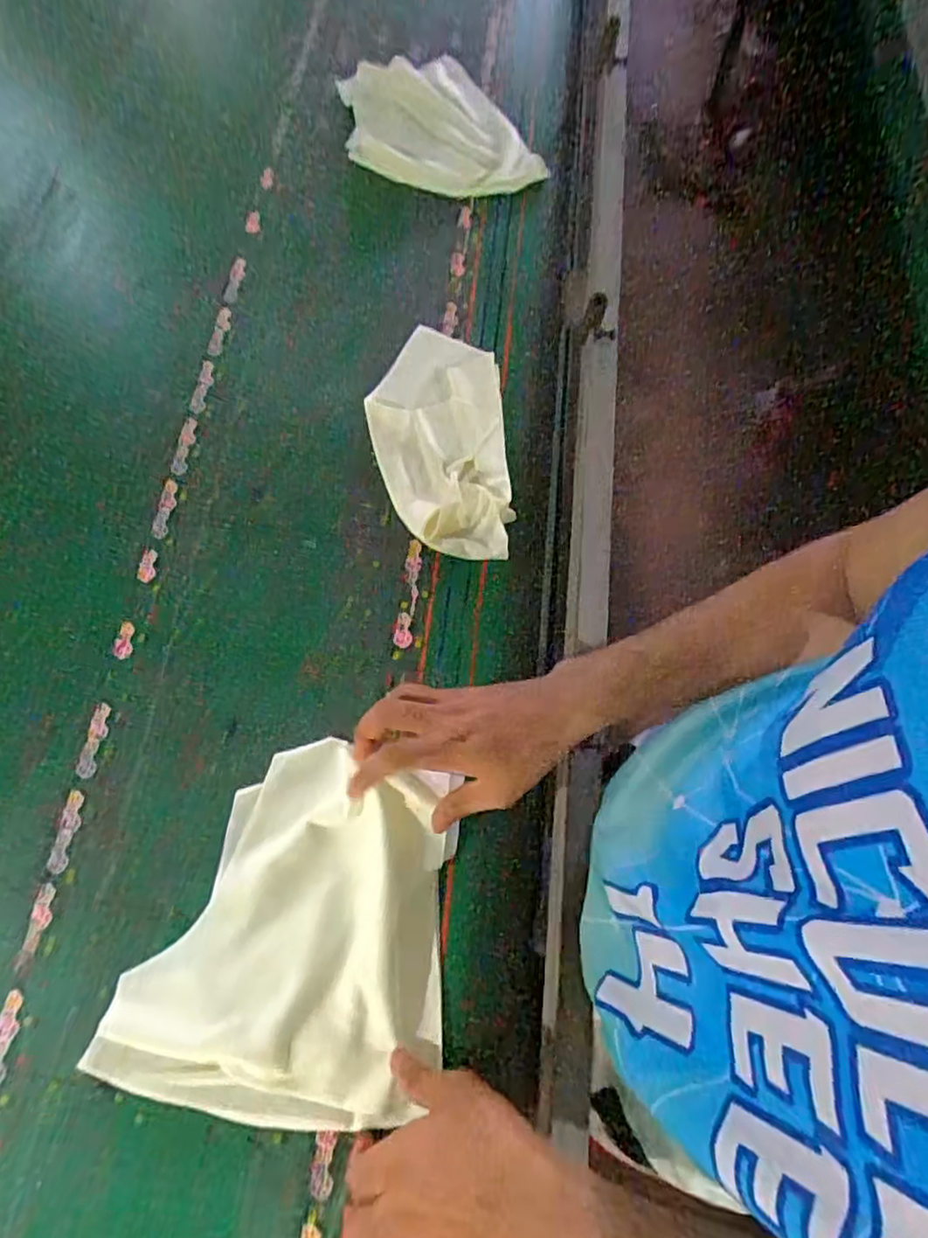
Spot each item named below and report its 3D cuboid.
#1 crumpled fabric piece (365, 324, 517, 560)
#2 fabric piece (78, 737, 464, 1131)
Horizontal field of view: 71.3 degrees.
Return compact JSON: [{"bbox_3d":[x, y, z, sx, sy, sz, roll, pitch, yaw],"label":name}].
[{"bbox_3d":[-0.026,-0.184,0.654,0.139,0.037,0.275,-4,68,-1],"label":"crumpled fabric piece"},{"bbox_3d":[-0.132,0.234,0.501,0.232,0.029,0.259,10,73,4],"label":"fabric piece"}]

